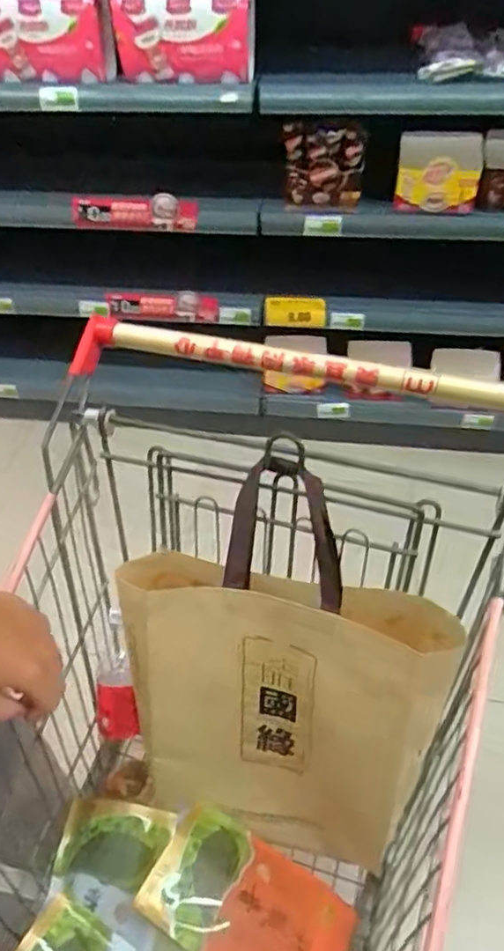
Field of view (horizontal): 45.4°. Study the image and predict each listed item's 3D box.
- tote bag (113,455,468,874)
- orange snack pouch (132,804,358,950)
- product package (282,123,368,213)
[{"bbox_3d":[0.018,0.216,0.640,0.332,0.439,0.063,16,22,14],"label":"tote bag"},{"bbox_3d":[0.002,0.459,0.643,0.217,0.052,0.154,32,29,11],"label":"orange snack pouch"},{"bbox_3d":[0.147,-0.627,1.236,0.158,0.167,0.036,3,48,6],"label":"product package"}]

